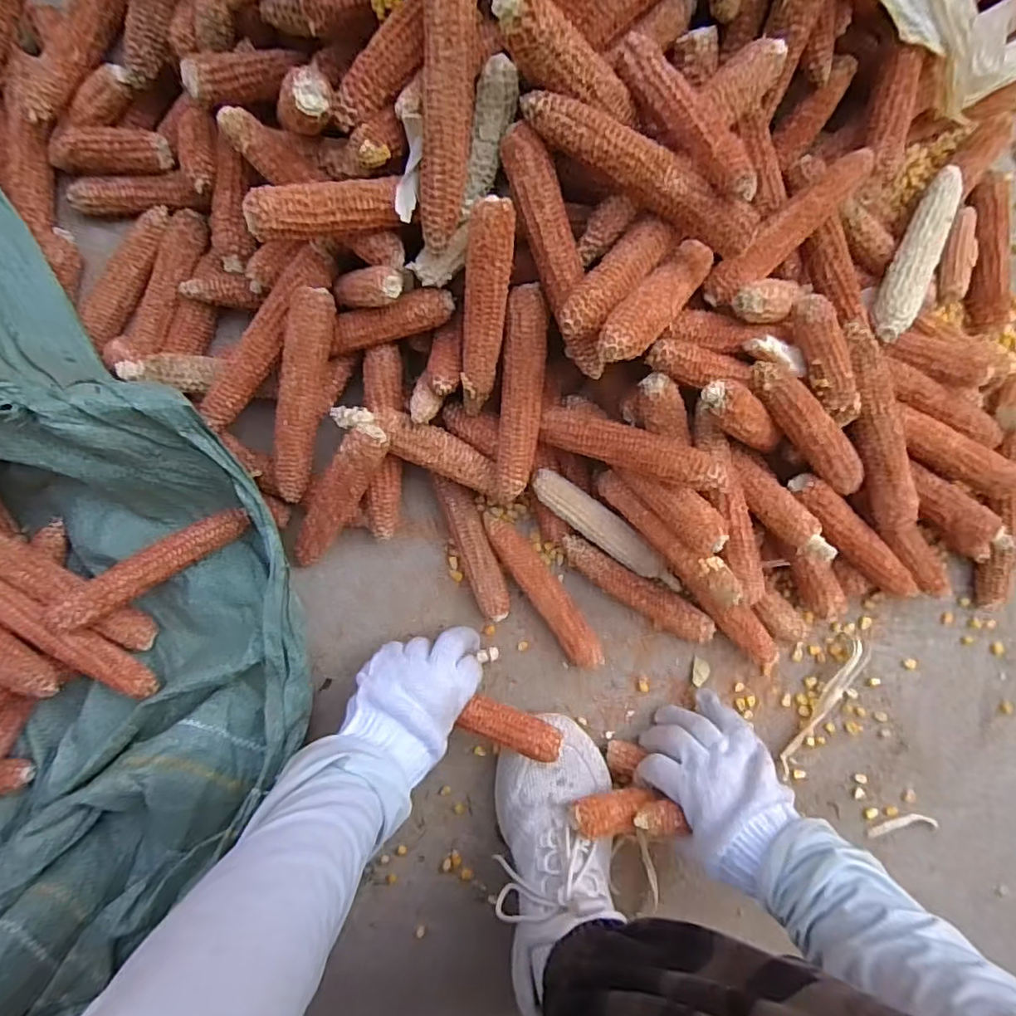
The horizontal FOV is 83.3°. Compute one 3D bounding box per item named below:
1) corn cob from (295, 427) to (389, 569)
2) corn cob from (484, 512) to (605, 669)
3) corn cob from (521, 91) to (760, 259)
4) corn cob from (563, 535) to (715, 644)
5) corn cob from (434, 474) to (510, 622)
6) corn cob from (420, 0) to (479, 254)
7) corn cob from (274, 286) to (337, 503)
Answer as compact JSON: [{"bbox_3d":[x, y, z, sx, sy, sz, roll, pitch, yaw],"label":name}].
[{"bbox_3d":[-0.140,-0.008,0.472,0.031,0.029,0.154,37,123,-3],"label":"corn cob"},{"bbox_3d":[0.033,0.074,0.523,0.030,0.034,0.163,-35,92,-2],"label":"corn cob"},{"bbox_3d":[0.089,-0.222,0.379,0.170,0.022,0.029,29,89,-3],"label":"corn cob"},{"bbox_3d":[0.117,0.076,0.529,0.157,0.028,0.034,33,89,-3],"label":"corn cob"},{"bbox_3d":[-0.031,0.036,0.521,0.031,0.031,0.135,-19,91,-3],"label":"corn cob"},{"bbox_3d":[-0.039,-0.268,0.372,0.031,0.034,0.180,5,114,-3],"label":"corn cob"},{"bbox_3d":[-0.166,-0.089,0.465,0.031,0.039,0.171,15,113,-3],"label":"corn cob"}]

